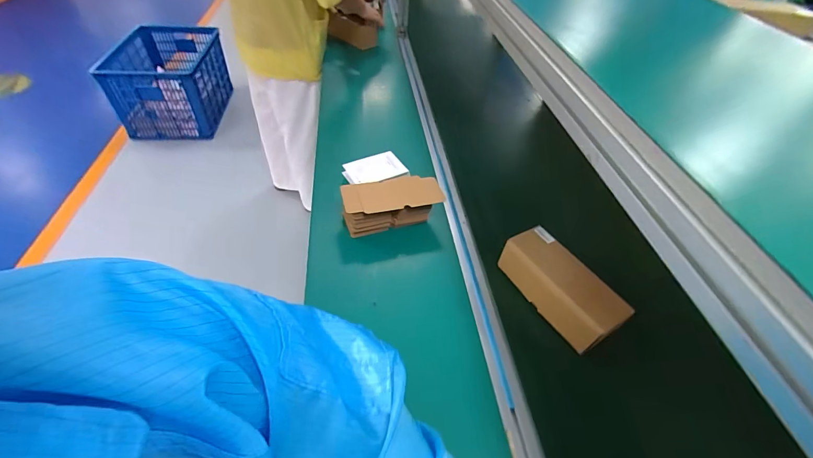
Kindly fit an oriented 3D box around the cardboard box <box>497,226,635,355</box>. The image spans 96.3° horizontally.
[{"bbox_3d":[0.281,0.100,0.665,0.094,0.072,0.217,-23,54,-25],"label":"cardboard box"}]

